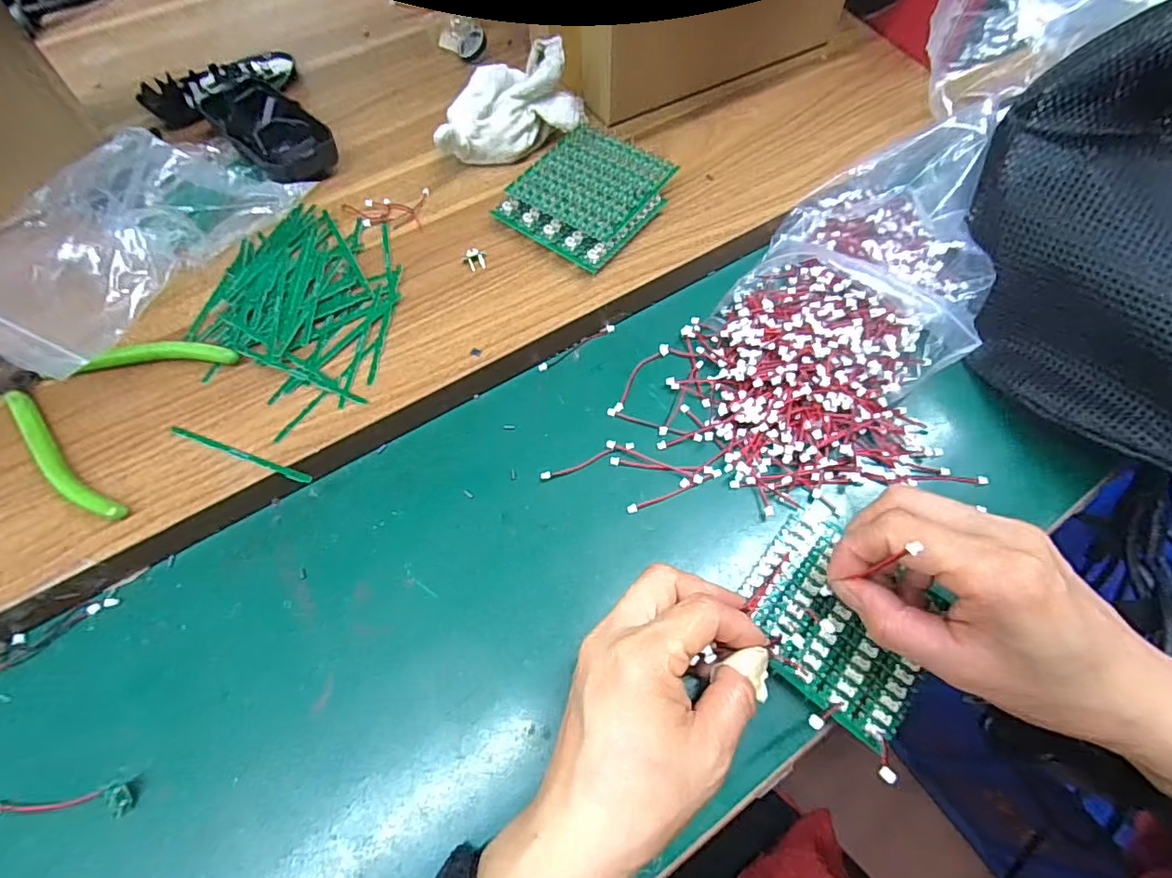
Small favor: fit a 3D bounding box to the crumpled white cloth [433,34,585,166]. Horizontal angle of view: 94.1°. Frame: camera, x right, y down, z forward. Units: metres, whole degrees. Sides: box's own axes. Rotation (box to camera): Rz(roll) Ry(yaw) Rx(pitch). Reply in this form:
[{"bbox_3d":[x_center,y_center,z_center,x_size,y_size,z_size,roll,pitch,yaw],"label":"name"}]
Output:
[{"bbox_3d":[-0.054,-0.234,0.383,0.109,0.061,0.068,-15,64,-8],"label":"crumpled white cloth"}]

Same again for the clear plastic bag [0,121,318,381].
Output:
[{"bbox_3d":[-0.293,-0.135,0.333,0.149,0.051,0.197,20,65,9],"label":"clear plastic bag"}]

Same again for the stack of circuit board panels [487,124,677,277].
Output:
[{"bbox_3d":[0.003,-0.163,0.365,0.083,0.023,0.097,35,68,16],"label":"stack of circuit board panels"}]

